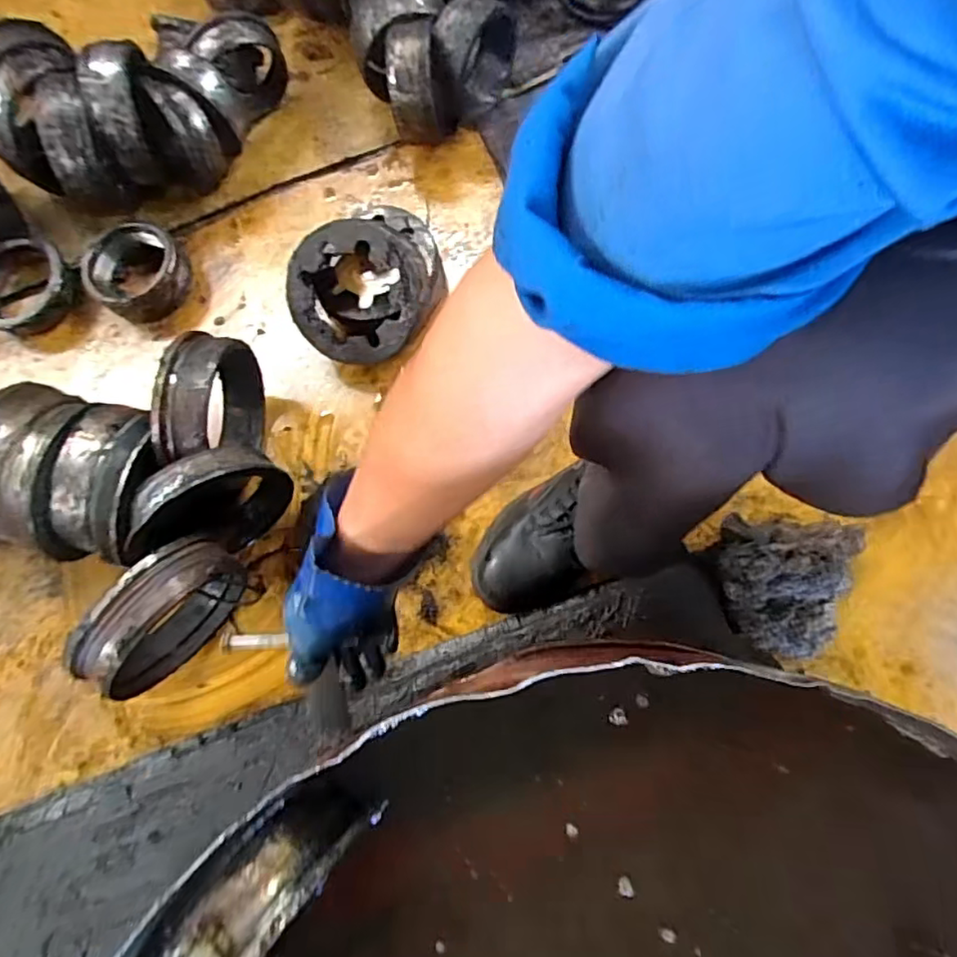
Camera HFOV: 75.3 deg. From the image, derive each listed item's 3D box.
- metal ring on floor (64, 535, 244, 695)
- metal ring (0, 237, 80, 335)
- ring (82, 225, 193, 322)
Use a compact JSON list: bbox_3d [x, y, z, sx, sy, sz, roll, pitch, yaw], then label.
[{"bbox_3d":[-0.327,0.150,0.668,0.053,0.199,0.180,35,81,12],"label":"metal ring on floor"},{"bbox_3d":[-0.634,-0.260,0.851,0.144,0.065,0.121,-43,76,-6],"label":"metal ring"},{"bbox_3d":[-0.469,-0.287,0.854,0.120,0.050,0.119,-1,76,6],"label":"ring"}]

